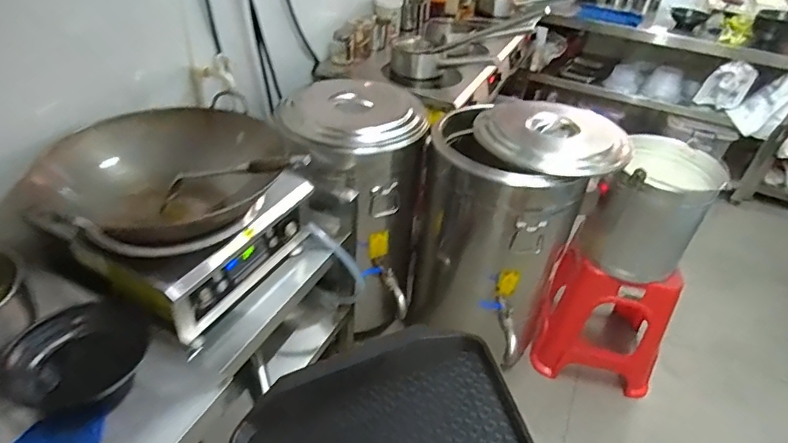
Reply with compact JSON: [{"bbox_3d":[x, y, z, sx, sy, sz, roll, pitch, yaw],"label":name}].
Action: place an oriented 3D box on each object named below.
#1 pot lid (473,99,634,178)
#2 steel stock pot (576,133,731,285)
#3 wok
[{"bbox_3d":[0.433,-0.231,1.373,0.411,0.096,0.328,26,41,23],"label":"pot lid"},{"bbox_3d":[0.735,-0.037,1.438,0.280,0.349,0.292,5,37,-4],"label":"steel stock pot"},{"bbox_3d":[-0.438,-0.066,1.000,0.442,0.173,0.394,-27,49,-37],"label":"wok"}]

